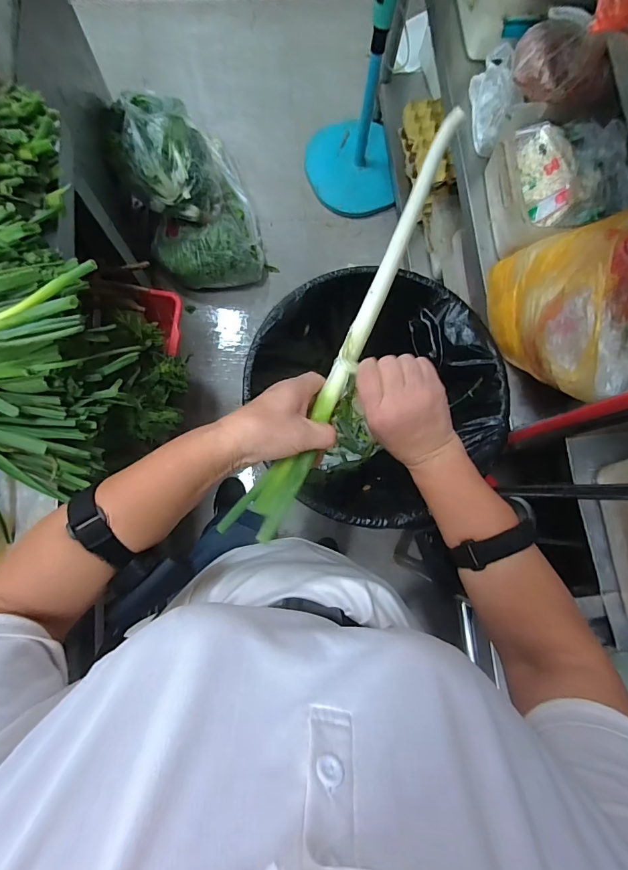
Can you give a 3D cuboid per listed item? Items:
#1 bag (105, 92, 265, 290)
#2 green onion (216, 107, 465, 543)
[{"bbox_3d":[-0.417,-0.815,1.362,0.396,0.351,0.547,-19,83,-6],"label":"bag"},{"bbox_3d":[0.051,-0.144,0.421,0.049,0.030,0.533,25,77,1],"label":"green onion"}]

